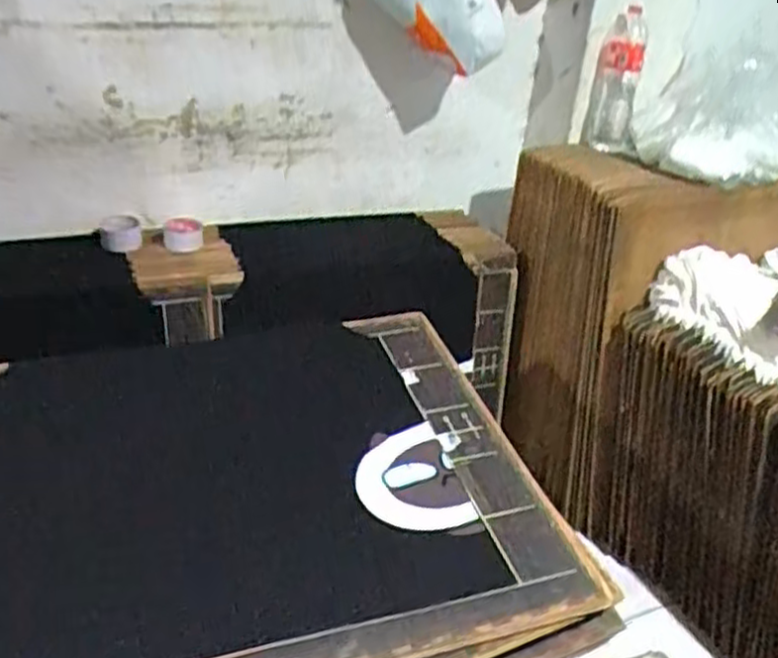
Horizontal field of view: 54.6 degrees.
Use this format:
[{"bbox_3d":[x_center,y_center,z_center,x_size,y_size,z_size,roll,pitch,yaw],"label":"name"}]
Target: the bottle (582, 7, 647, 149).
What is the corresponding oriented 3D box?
[{"bbox_3d":[0.536,-0.583,1.774,0.097,0.306,0.096,9,29,7],"label":"bottle"}]

